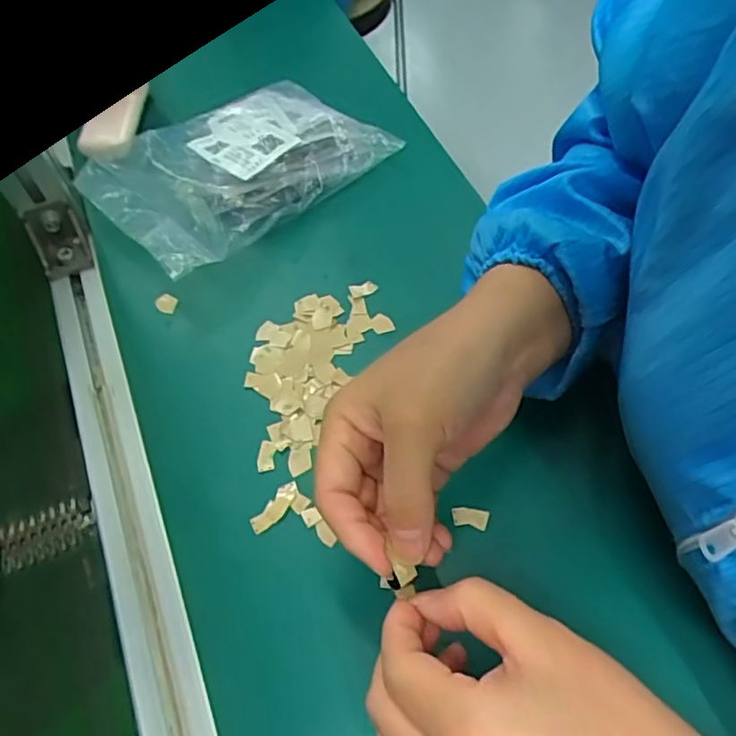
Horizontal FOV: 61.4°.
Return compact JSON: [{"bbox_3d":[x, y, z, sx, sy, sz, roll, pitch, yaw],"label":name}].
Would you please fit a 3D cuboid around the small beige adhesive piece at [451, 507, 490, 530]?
[{"bbox_3d":[0.060,0.088,0.365,0.021,0.004,0.011,6,60,8],"label":"small beige adhesive piece"}]

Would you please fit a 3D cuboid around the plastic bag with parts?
[{"bbox_3d":[-0.098,-0.161,0.471,0.196,0.029,0.129,-39,74,-20],"label":"plastic bag with parts"}]

